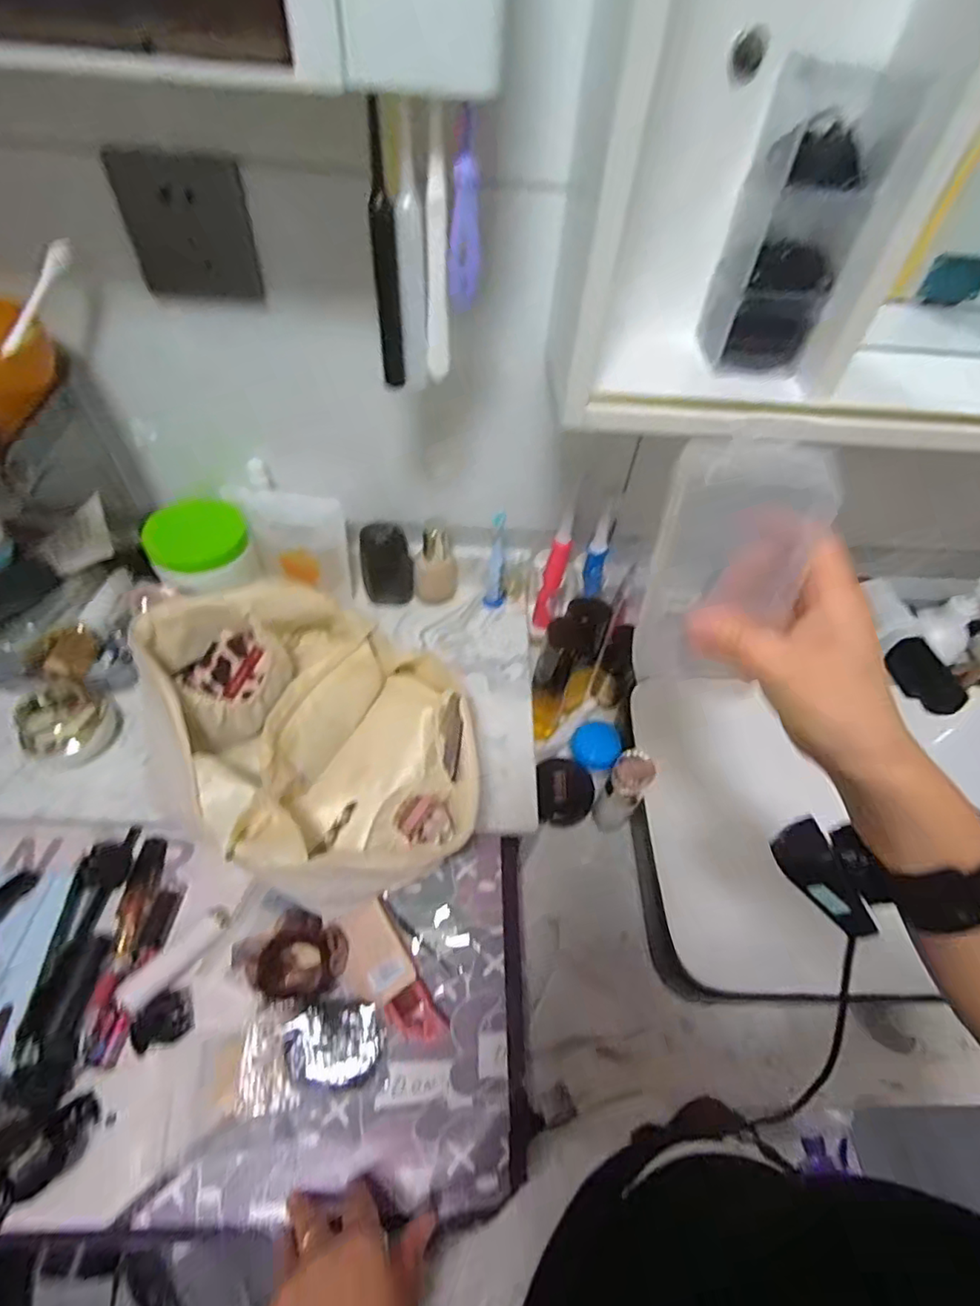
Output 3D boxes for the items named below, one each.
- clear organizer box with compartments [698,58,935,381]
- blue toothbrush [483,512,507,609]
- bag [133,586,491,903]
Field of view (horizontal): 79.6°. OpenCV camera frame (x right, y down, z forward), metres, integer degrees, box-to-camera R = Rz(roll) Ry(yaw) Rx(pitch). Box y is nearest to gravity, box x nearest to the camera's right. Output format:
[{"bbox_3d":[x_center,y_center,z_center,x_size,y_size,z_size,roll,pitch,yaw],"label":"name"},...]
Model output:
[{"bbox_3d":[0.196,-0.272,0.387,0.065,0.158,0.054,4,53,-2],"label":"clear organizer box with compartments"},{"bbox_3d":[0.009,-0.096,0.639,0.023,0.117,0.031,8,53,1],"label":"blue toothbrush"},{"bbox_3d":[-0.145,0.074,0.515,0.222,0.115,0.299,-22,58,-20],"label":"bag"}]

